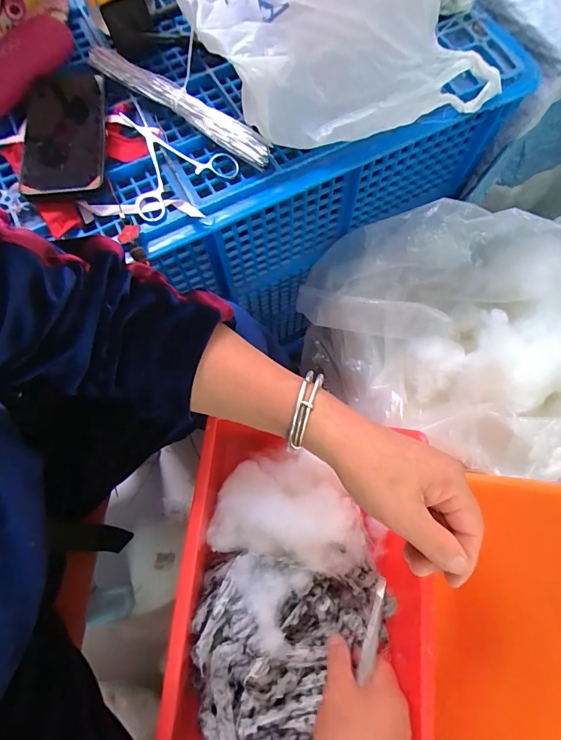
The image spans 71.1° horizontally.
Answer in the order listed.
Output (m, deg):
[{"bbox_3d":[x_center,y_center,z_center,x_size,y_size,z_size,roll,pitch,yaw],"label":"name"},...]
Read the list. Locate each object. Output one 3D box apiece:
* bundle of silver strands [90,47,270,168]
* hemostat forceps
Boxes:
[{"bbox_3d":[-0.112,-0.288,0.416,0.248,0.025,0.023,36,77,10],"label":"bundle of silver strands"},{"bbox_3d":[-0.120,-0.225,0.410,0.113,0.016,0.125,-31,76,-9],"label":"hemostat forceps"}]

